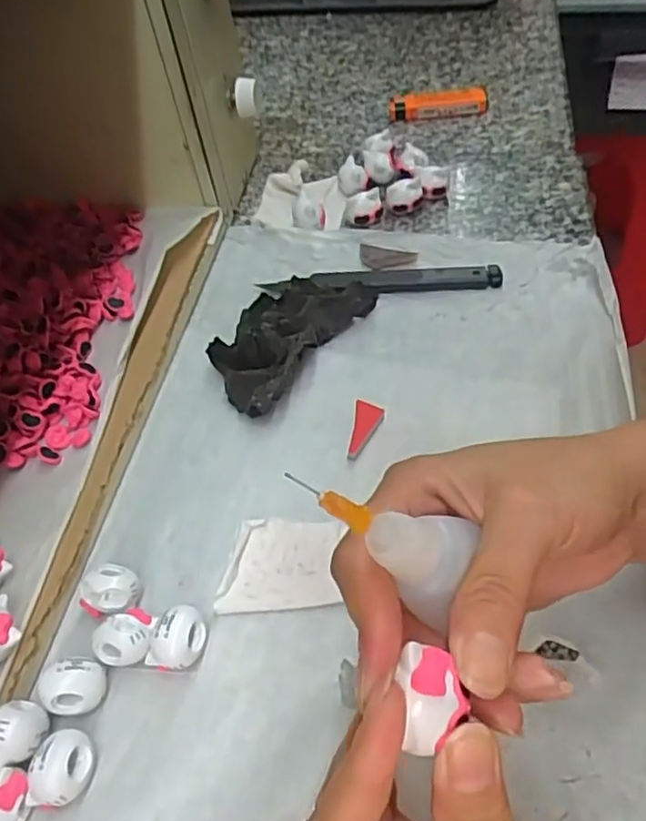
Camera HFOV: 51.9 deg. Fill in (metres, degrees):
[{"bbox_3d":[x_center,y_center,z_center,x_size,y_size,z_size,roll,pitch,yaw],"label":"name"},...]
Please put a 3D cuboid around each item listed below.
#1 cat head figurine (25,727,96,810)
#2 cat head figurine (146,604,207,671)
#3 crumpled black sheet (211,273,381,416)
[{"bbox_3d":[-0.098,0.135,0.250,0.021,0.017,0.026,3,52,4],"label":"cat head figurine"},{"bbox_3d":[-0.061,0.093,0.279,0.023,0.019,0.029,-1,51,1],"label":"cat head figurine"},{"bbox_3d":[-0.024,-0.044,0.382,0.059,0.020,0.104,27,57,22],"label":"crumpled black sheet"}]

